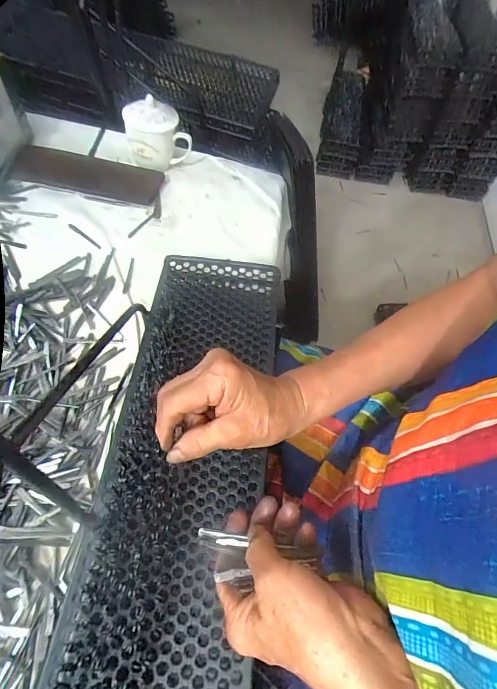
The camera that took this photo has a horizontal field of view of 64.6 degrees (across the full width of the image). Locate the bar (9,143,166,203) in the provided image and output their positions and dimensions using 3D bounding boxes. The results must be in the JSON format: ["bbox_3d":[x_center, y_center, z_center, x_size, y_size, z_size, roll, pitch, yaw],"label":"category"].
[{"bbox_3d":[-0.261,-0.283,0.647,0.229,0.014,0.090,9,64,-5],"label":"bar"}]

